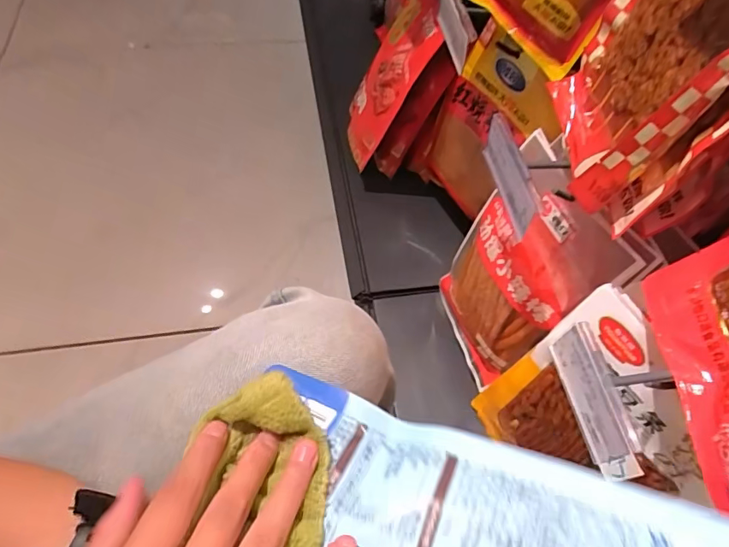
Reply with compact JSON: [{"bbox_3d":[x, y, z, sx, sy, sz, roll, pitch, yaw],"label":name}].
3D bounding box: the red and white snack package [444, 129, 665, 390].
[{"bbox_3d":[0.155,0.003,0.521,0.029,0.257,0.161,-10,60,-27],"label":"red and white snack package"}]

